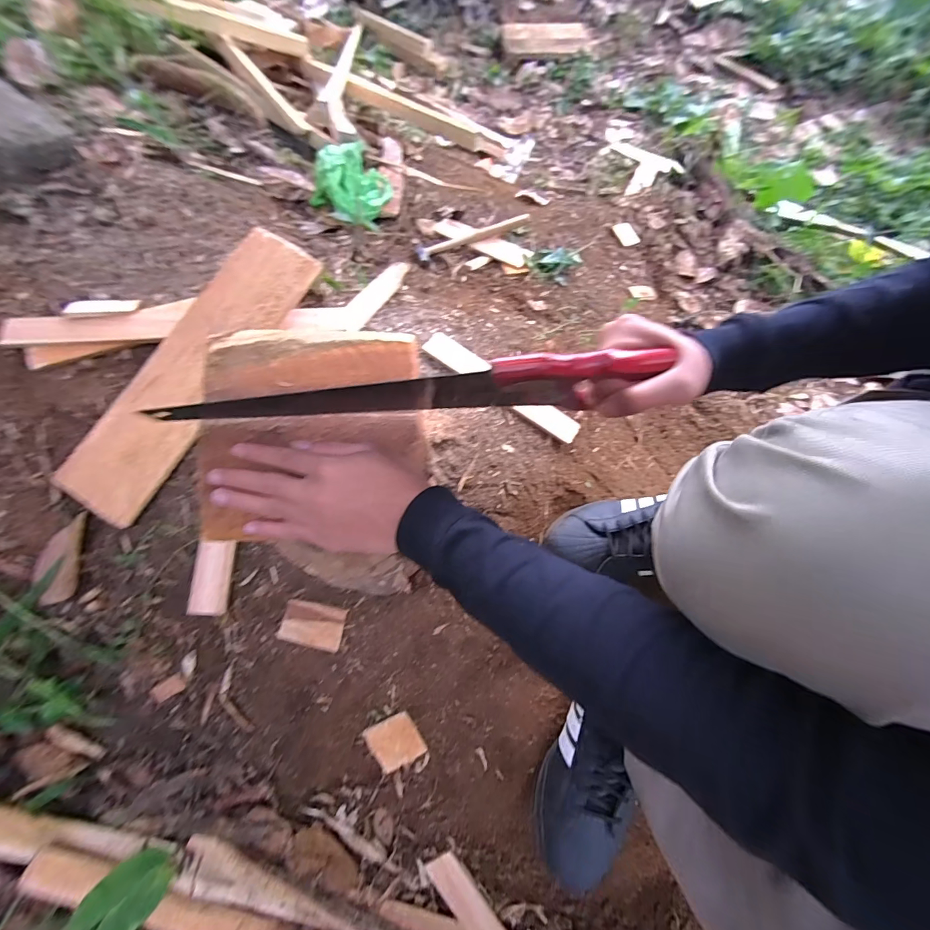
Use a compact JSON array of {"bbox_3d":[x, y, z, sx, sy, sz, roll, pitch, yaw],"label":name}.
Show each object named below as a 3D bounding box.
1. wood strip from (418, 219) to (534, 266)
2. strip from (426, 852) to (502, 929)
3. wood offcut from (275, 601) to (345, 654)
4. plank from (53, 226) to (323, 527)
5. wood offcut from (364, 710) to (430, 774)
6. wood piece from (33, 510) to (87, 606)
[{"bbox_3d":[0.015,-0.455,0.842,0.257,0.013,0.052,31,75,21],"label":"wood strip"},{"bbox_3d":[0.028,0.591,0.526,0.040,0.013,0.225,-36,88,-2],"label":"strip"},{"bbox_3d":[-0.178,0.187,0.491,0.071,0.010,0.048,13,75,2],"label":"wood offcut"},{"bbox_3d":[-0.335,-0.121,0.518,0.110,0.010,0.394,32,82,4],"label":"plank"},{"bbox_3d":[-0.082,0.329,0.496,0.056,0.004,0.064,-29,97,-1],"label":"wood offcut"},{"bbox_3d":[-0.467,0.107,0.484,0.050,0.007,0.111,20,92,4],"label":"wood piece"}]

